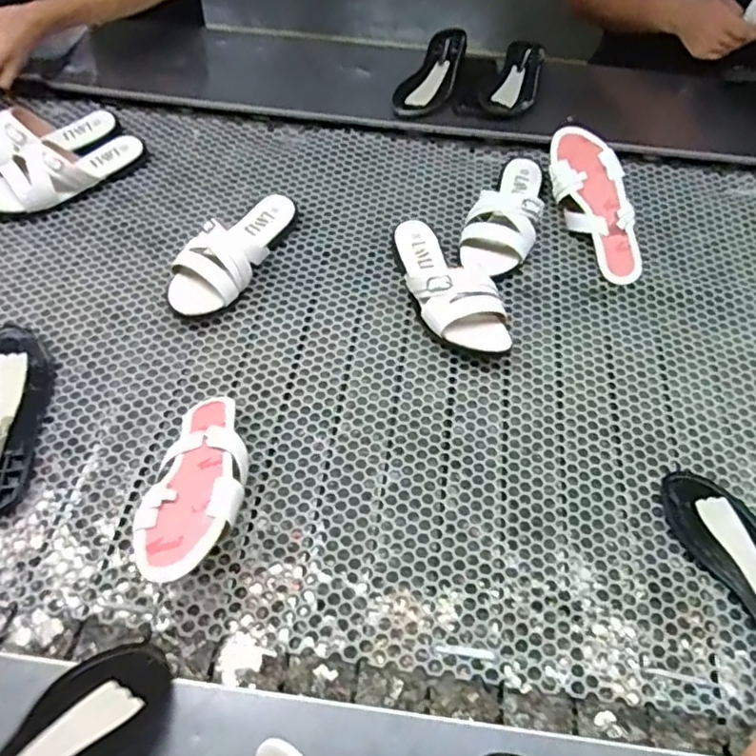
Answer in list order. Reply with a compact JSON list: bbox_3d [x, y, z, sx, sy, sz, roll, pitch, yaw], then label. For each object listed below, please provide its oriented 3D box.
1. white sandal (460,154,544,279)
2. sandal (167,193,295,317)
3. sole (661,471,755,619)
[{"bbox_3d":[0.190,-0.241,0.922,0.091,0.059,0.229,19,56,11],"label":"white sandal"},{"bbox_3d":[-0.192,-0.171,0.849,0.090,0.051,0.234,25,57,15],"label":"sandal"},{"bbox_3d":[0.381,0.201,0.641,0.078,0.023,0.253,-17,57,-14],"label":"sole"}]

